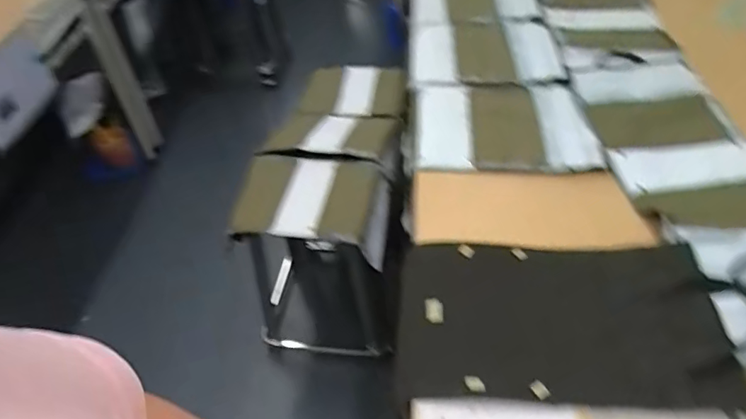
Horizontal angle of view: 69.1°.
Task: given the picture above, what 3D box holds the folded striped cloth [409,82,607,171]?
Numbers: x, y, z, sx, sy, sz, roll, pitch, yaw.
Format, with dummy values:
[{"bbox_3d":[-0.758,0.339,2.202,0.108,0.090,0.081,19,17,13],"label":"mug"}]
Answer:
[{"bbox_3d":[0.223,-0.151,0.952,0.291,0.028,0.240,1,45,3],"label":"folded striped cloth"}]

